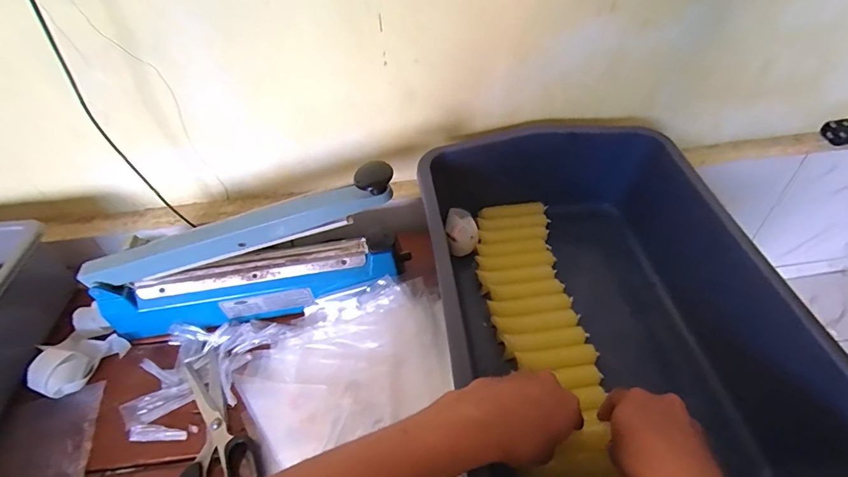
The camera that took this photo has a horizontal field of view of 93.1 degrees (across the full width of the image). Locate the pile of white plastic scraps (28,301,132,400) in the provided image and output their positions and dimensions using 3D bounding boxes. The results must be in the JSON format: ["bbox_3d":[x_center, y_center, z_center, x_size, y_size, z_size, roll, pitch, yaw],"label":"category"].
[{"bbox_3d":[-0.462,0.145,0.530,0.096,0.043,0.105,31,58,25],"label":"pile of white plastic scraps"}]

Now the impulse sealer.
[{"bbox_3d":[-0.223,0.032,0.528,0.420,0.176,0.071,-17,50,5],"label":"impulse sealer"}]

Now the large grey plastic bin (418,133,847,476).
[{"bbox_3d":[0.196,0.080,0.488,0.351,0.151,0.489,-6,50,-3],"label":"large grey plastic bin"}]

